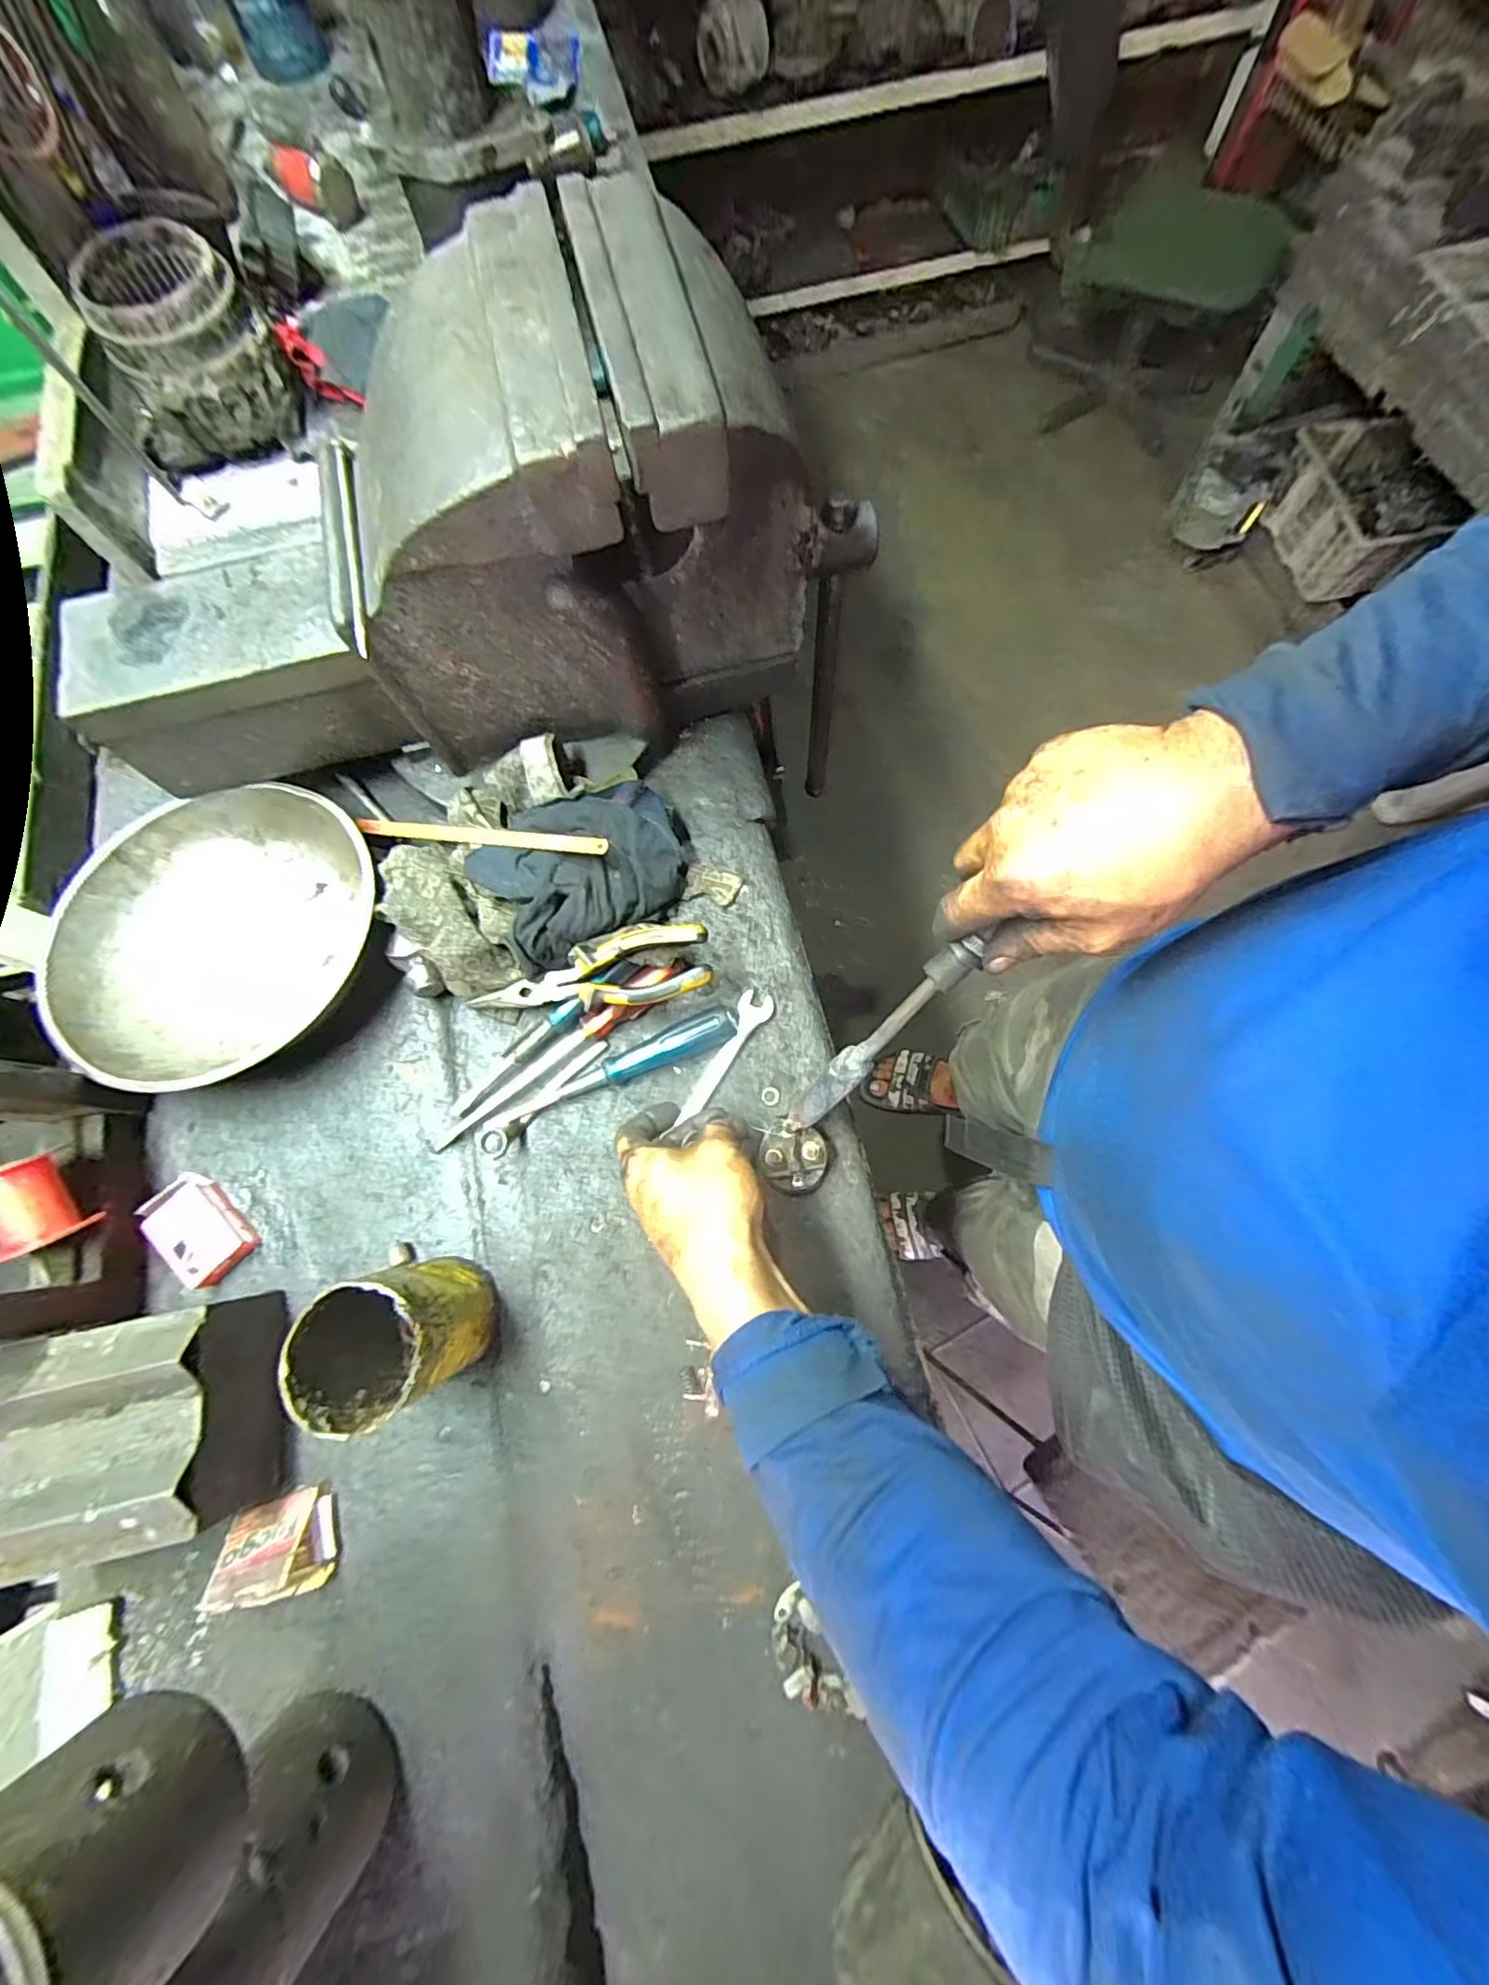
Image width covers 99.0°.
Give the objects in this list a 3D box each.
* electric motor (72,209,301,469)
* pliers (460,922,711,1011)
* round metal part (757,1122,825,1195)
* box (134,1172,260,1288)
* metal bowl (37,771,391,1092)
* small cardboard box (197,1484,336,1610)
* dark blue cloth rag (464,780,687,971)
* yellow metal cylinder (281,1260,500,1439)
[{"bbox_3d":[-0.517,-0.581,0.590,0.152,0.126,0.124,-39,76,-8],"label":"electric motor"},{"bbox_3d":[-0.114,-0.016,0.474,0.181,0.018,0.060,-12,75,12],"label":"pliers"},{"bbox_3d":[0.035,0.121,0.460,0.046,0.033,0.046,-1,74,2],"label":"round metal part"},{"bbox_3d":[-0.391,0.169,0.454,0.074,0.023,0.042,43,80,13],"label":"box"},{"bbox_3d":[-0.407,-0.045,0.505,0.239,0.066,0.232,-1,74,2],"label":"metal bowl"},{"bbox_3d":[-0.292,0.347,0.391,0.056,0.045,0.053,-17,74,-2],"label":"small cardboard box"},{"bbox_3d":[-0.121,-0.099,0.501,0.156,0.065,0.113,-32,75,-6],"label":"dark blue cloth rag"},{"bbox_3d":[-0.210,0.209,0.393,0.074,0.116,0.073,-1,74,2],"label":"yellow metal cylinder"}]

